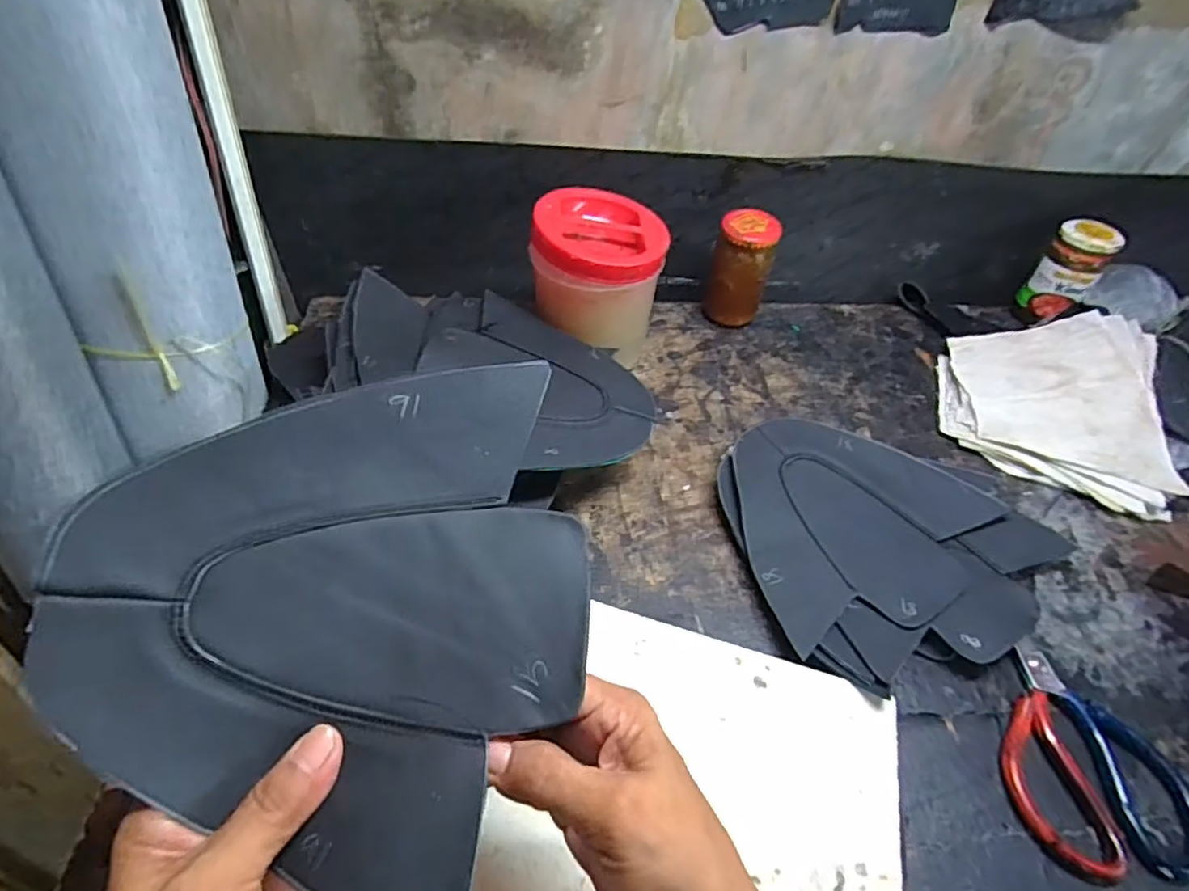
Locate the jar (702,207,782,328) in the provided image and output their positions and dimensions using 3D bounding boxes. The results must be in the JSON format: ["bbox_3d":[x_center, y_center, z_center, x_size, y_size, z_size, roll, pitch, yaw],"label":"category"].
[{"bbox_3d":[0.156,-0.187,0.661,0.060,0.112,0.052,21,49,13],"label":"jar"}]

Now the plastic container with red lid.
[{"bbox_3d":[0.002,-0.152,0.583,0.119,0.126,0.124,6,47,0],"label":"plastic container with red lid"}]

